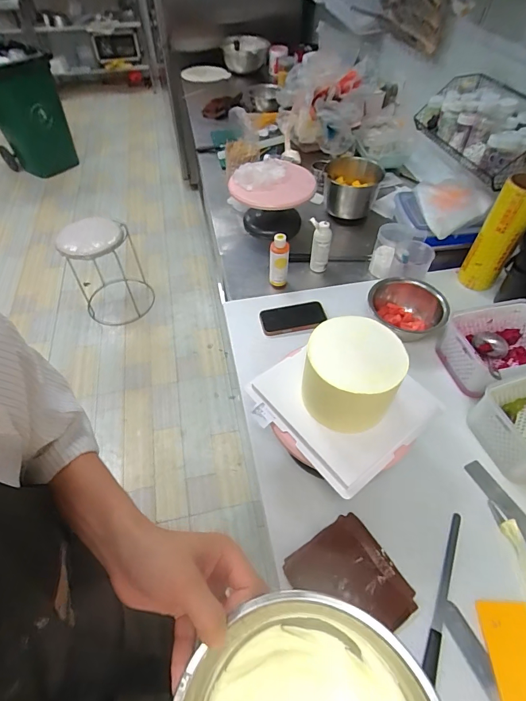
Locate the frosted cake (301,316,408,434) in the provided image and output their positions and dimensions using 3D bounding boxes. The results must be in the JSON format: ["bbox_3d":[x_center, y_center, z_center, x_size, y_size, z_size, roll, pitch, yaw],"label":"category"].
[{"bbox_3d":[0.120,0.029,0.543,0.137,0.119,0.129,12,53,9],"label":"frosted cake"}]

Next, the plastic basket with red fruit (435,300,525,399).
[{"bbox_3d":[0.484,-0.006,0.766,0.199,0.092,0.165,-12,53,-9],"label":"plastic basket with red fruit"}]

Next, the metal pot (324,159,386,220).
[{"bbox_3d":[0.267,-0.491,1.147,0.163,0.128,0.171,0,52,0],"label":"metal pot"}]

